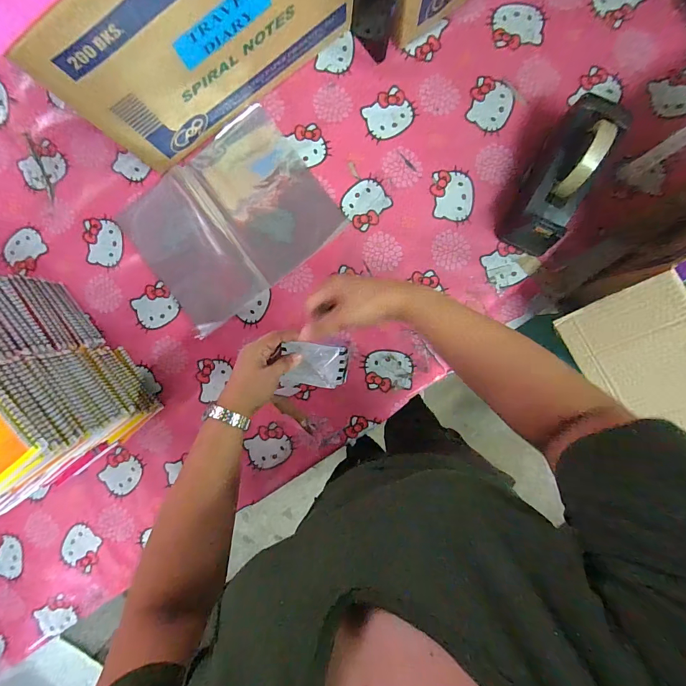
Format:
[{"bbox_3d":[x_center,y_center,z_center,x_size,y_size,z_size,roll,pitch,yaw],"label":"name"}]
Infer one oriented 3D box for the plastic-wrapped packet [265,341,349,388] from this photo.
[{"bbox_3d":[-0.043,0.031,0.493,0.096,0.020,0.061,1,102,3],"label":"plastic-wrapped packet"}]

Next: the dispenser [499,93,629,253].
[{"bbox_3d":[0.326,-0.246,0.528,0.094,0.132,0.200,28,94,1],"label":"dispenser"}]

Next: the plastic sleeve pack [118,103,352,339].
[{"bbox_3d":[-0.194,-0.207,0.613,0.323,0.018,0.257,-36,91,4],"label":"plastic sleeve pack"}]

